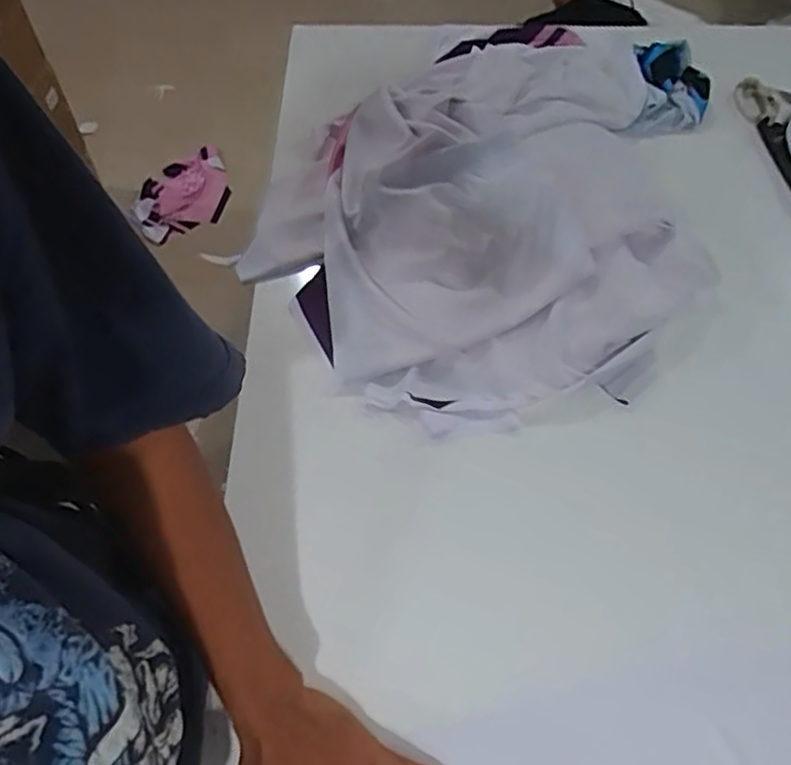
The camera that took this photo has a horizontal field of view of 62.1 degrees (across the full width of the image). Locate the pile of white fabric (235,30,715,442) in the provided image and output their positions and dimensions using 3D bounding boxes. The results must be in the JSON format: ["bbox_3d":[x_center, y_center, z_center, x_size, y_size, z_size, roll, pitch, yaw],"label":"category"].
[{"bbox_3d":[0.124,-0.268,0.835,0.522,0.119,0.714,13,56,9],"label":"pile of white fabric"}]

